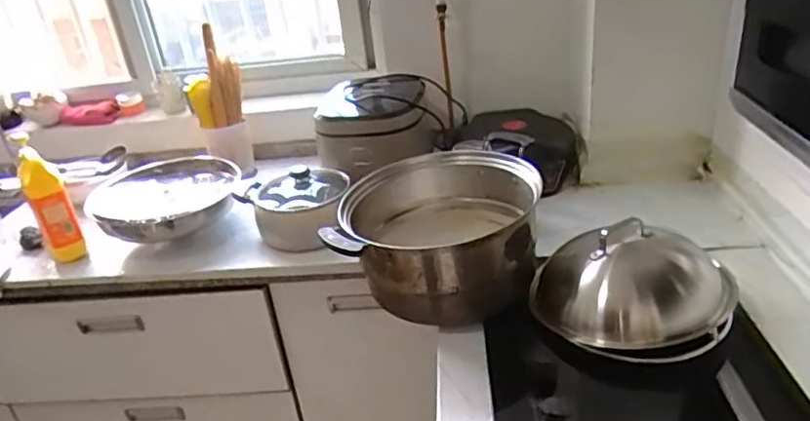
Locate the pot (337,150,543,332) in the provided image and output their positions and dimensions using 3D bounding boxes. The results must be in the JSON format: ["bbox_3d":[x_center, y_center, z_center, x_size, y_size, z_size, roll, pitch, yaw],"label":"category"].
[{"bbox_3d":[0.062,0.043,1.079,0.328,0.186,0.346,-5,28,3],"label":"pot"}]

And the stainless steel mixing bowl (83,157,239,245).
[{"bbox_3d":[-0.573,-0.037,1.426,0.323,0.072,0.369,-21,32,-25],"label":"stainless steel mixing bowl"}]

